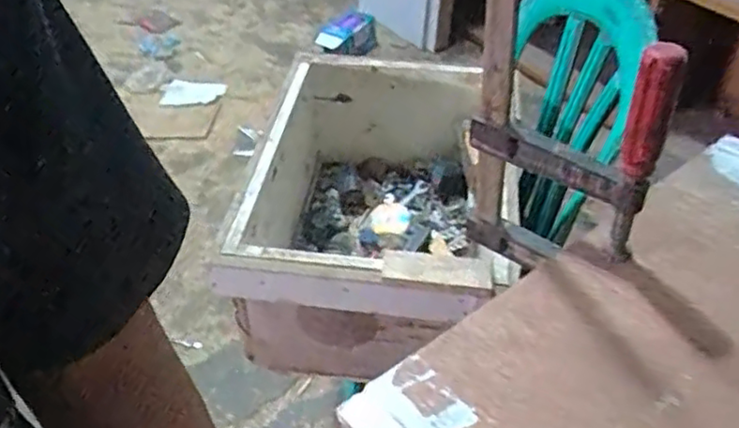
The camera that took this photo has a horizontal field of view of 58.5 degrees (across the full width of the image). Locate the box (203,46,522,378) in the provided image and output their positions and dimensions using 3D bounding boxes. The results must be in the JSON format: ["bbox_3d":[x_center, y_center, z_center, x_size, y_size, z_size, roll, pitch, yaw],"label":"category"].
[{"bbox_3d":[0.005,-0.009,1.027,0.323,0.235,0.504,1,43,5],"label":"box"}]

